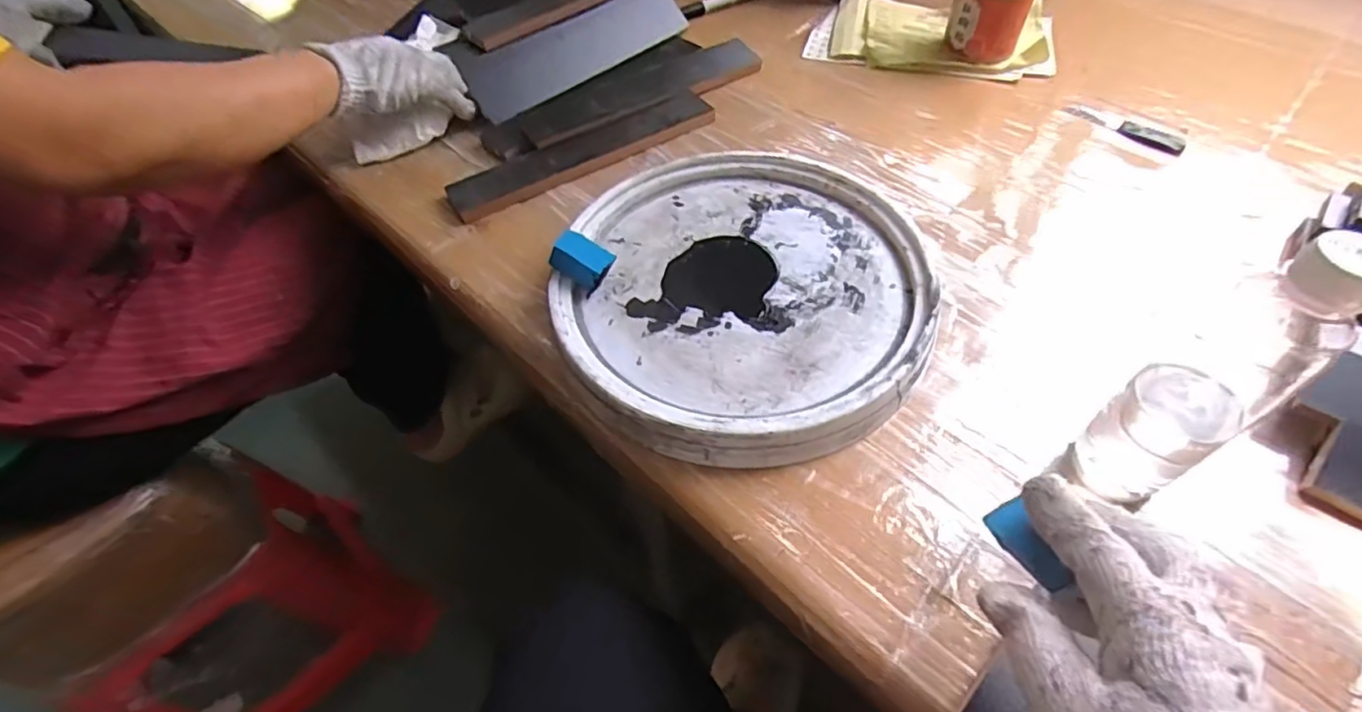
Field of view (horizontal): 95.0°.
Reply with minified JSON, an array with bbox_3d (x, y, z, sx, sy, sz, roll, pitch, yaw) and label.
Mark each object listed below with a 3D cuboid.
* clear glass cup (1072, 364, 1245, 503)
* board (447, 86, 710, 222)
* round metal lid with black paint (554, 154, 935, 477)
[{"bbox_3d":[0.282,0.049,0.376,0.048,0.078,0.053,-34,58,-20],"label":"clear glass cup"},{"bbox_3d":[-0.096,-0.208,0.631,0.280,0.014,0.058,-27,56,-16],"label":"board"},{"bbox_3d":[0.046,-0.052,0.491,0.277,0.038,0.289,-2,53,2],"label":"round metal lid with black paint"}]

